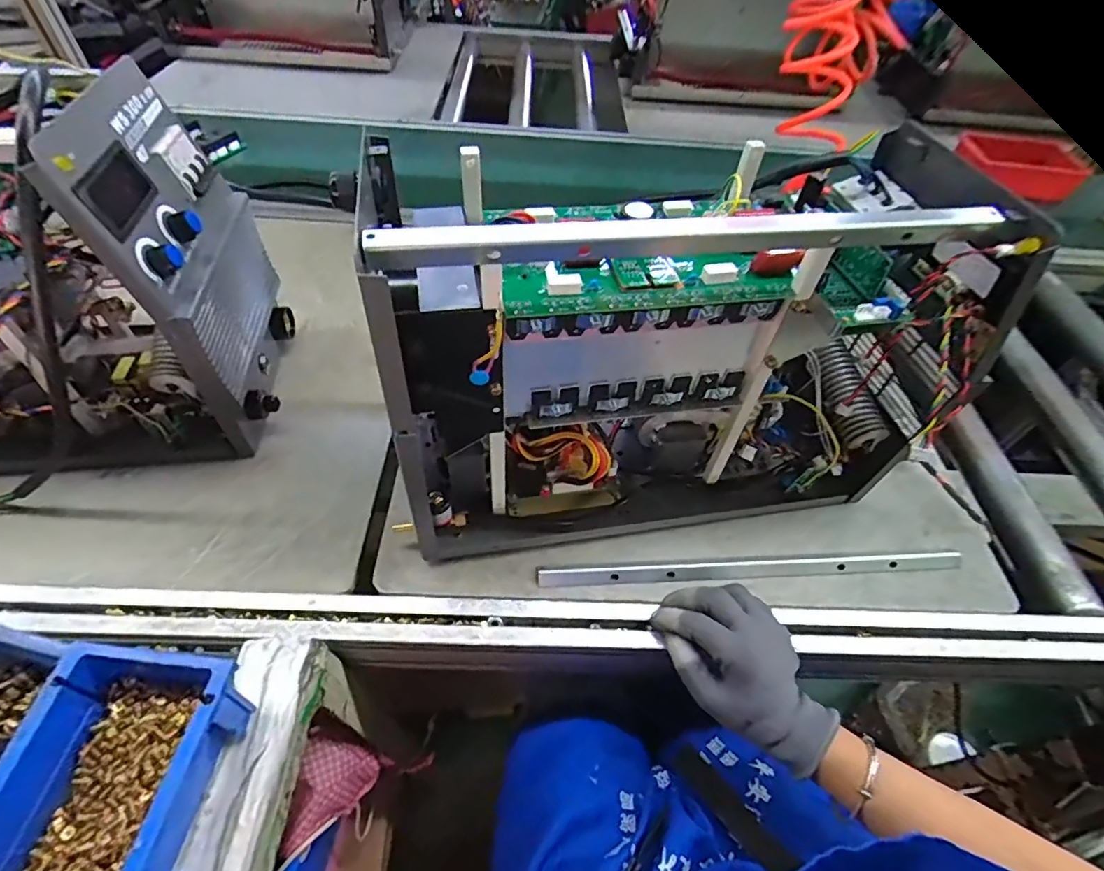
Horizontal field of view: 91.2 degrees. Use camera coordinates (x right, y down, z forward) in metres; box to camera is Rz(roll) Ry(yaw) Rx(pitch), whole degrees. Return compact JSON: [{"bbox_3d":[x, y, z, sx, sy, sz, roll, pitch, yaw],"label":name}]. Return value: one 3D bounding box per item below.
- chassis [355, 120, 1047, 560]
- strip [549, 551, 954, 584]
[{"bbox_3d":[0.104,-0.069,0.470,0.452,0.302,0.184,-6,53,-9],"label":"chassis"},{"bbox_3d":[0.192,0.125,0.509,0.402,0.008,0.018,-1,66,-4],"label":"strip"}]

